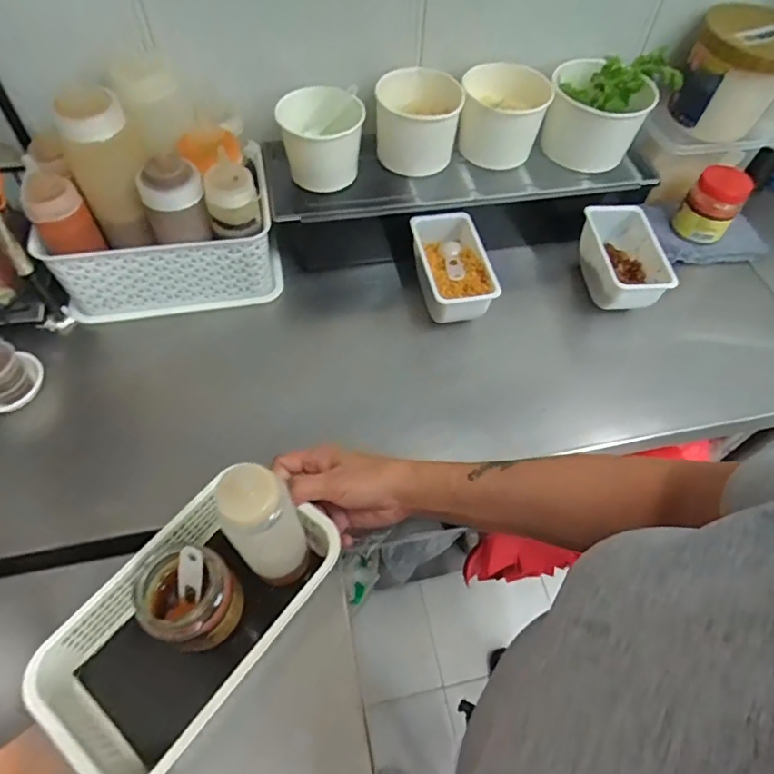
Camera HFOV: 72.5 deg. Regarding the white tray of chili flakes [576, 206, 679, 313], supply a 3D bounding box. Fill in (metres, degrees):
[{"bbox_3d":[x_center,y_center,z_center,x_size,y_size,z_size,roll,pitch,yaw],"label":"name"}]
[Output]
[{"bbox_3d":[0.297,-0.154,0.659,0.092,0.060,0.147,-1,56,-3],"label":"white tray of chili flakes"}]

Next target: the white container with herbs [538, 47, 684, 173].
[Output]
[{"bbox_3d":[0.277,-0.350,0.687,0.129,0.122,0.146,29,60,17],"label":"white container with herbs"}]

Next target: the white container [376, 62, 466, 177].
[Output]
[{"bbox_3d":[0.037,-0.321,0.640,0.100,0.081,0.095,0,56,-2],"label":"white container"}]

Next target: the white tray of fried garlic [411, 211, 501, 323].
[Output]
[{"bbox_3d":[0.077,-0.140,0.632,0.086,0.056,0.134,-4,56,-5],"label":"white tray of fried garlic"}]

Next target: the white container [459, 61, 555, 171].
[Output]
[{"bbox_3d":[0.142,-0.331,0.660,0.106,0.099,0.084,11,56,6],"label":"white container"}]

